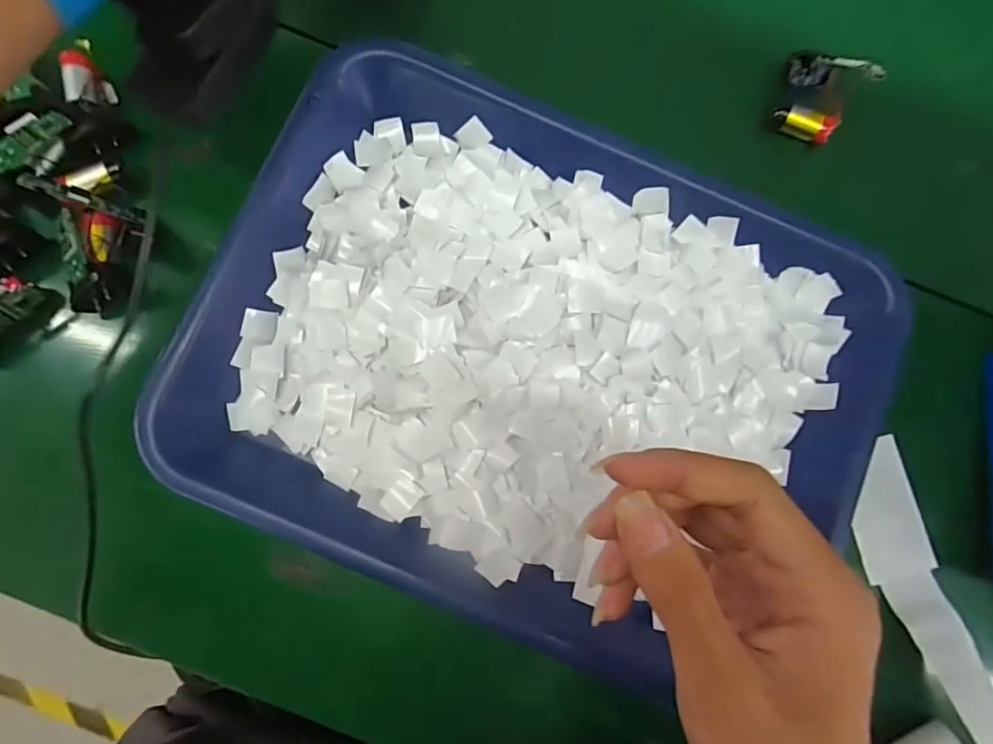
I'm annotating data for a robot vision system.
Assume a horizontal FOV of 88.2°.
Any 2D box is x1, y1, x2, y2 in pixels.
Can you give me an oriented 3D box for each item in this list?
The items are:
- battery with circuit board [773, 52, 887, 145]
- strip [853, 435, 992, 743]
[{"bbox_3d":[0.188,-0.164,0.296,0.037,0.047,0.042,21,85,0],"label":"battery with circuit board"},{"bbox_3d":[0.225,0.136,0.272,0.056,0.024,0.191,7,70,-2],"label":"strip"}]

